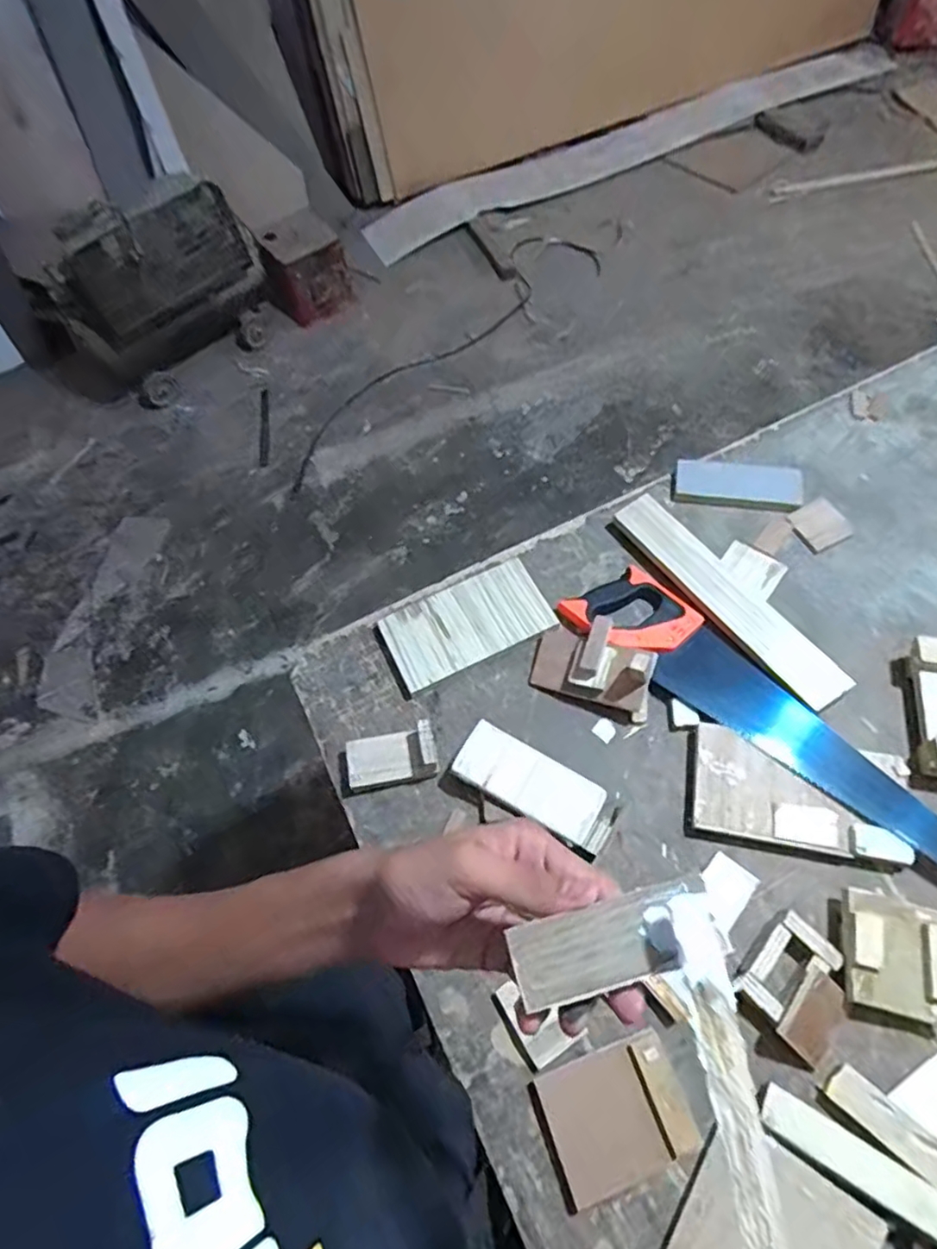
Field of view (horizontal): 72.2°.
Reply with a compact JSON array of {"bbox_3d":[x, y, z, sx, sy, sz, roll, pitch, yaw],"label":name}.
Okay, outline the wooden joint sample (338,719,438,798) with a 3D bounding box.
[{"bbox_3d":[-0.093,0.155,0.742,0.116,0.038,0.063,-10,62,-2],"label":"wooden joint sample"}]

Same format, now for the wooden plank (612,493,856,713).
[{"bbox_3d":[0.327,-0.040,0.816,0.078,0.017,0.346,-34,65,-13],"label":"wooden plank"}]

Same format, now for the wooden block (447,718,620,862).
[{"bbox_3d":[0.073,0.182,0.714,0.182,0.023,0.073,27,68,17],"label":"wooden block"}]

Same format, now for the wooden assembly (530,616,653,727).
[{"bbox_3d":[0.155,0.044,0.770,0.147,0.068,0.090,20,65,13],"label":"wooden assembly"}]

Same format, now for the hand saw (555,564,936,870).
[{"bbox_3d":[0.353,0.092,0.743,0.517,0.022,0.116,35,70,21],"label":"hand saw"}]

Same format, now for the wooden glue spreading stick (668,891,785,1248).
[{"bbox_3d":[0.099,0.183,0.238,0.017,0.006,0.152,-5,65,-1],"label":"wooden glue spreading stick"}]

